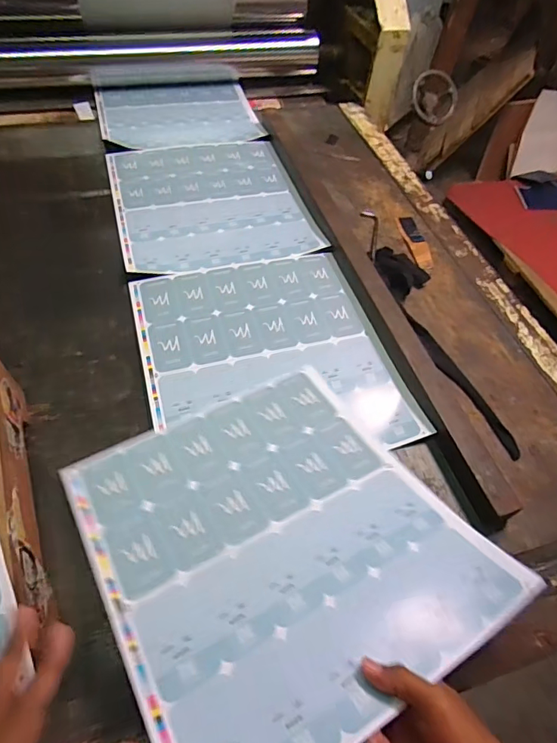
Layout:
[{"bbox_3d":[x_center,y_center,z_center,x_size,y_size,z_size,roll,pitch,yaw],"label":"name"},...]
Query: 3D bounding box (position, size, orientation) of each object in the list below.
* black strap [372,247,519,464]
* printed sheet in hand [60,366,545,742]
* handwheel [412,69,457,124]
[{"bbox_3d":[0.255,-0.060,0.735,0.084,0.029,0.419,-11,57,-12],"label":"black strap"},{"bbox_3d":[0.001,0.165,0.503,0.359,0.023,0.383,-21,44,-25],"label":"printed sheet in hand"},{"bbox_3d":[0.386,-0.677,1.149,0.119,0.036,0.106,45,100,-2],"label":"handwheel"}]

